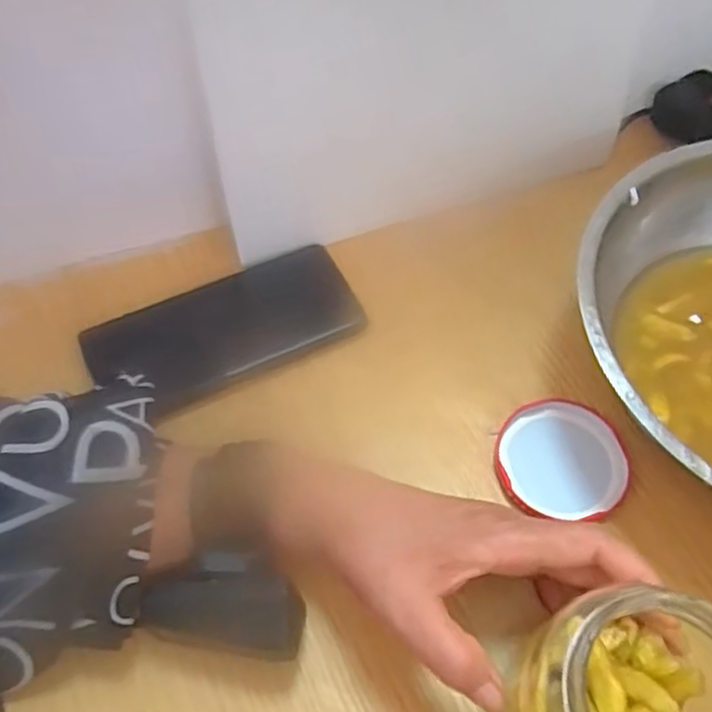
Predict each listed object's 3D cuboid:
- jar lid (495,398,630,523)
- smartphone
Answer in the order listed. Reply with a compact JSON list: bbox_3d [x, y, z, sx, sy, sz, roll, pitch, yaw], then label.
[{"bbox_3d":[0.114,0.055,0.385,0.067,0.010,0.066,0,59,0],"label":"jar lid"},{"bbox_3d":[-0.081,-0.017,0.429,0.160,0.012,0.070,-23,61,-13],"label":"smartphone"}]

